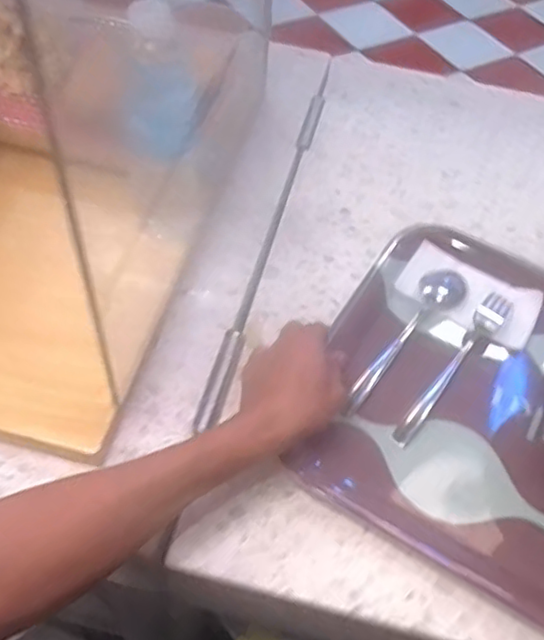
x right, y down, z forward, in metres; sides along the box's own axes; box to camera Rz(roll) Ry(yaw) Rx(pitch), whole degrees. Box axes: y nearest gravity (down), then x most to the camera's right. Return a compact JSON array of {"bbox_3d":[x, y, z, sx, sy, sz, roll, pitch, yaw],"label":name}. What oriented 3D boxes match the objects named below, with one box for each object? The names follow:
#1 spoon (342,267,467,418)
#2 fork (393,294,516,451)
[{"bbox_3d":[0.123,0.017,0.588,0.039,0.011,0.192,31,58,17],"label":"spoon"},{"bbox_3d":[0.163,0.040,0.573,0.025,0.021,0.186,33,58,19],"label":"fork"}]

